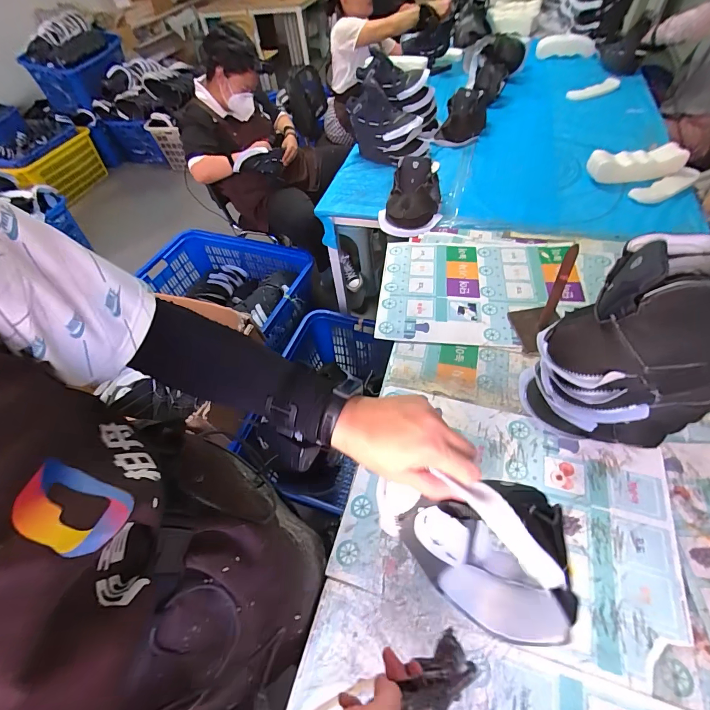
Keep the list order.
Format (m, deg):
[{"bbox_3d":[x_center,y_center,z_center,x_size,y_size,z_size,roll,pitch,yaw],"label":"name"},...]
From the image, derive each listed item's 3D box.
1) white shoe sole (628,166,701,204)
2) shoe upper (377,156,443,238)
[{"bbox_3d":[1.027,-0.560,1.192,0.288,0.028,0.082,-26,55,-15],"label":"white shoe sole"},{"bbox_3d":[0.183,-0.522,1.164,0.197,0.141,0.260,23,58,21],"label":"shoe upper"}]

